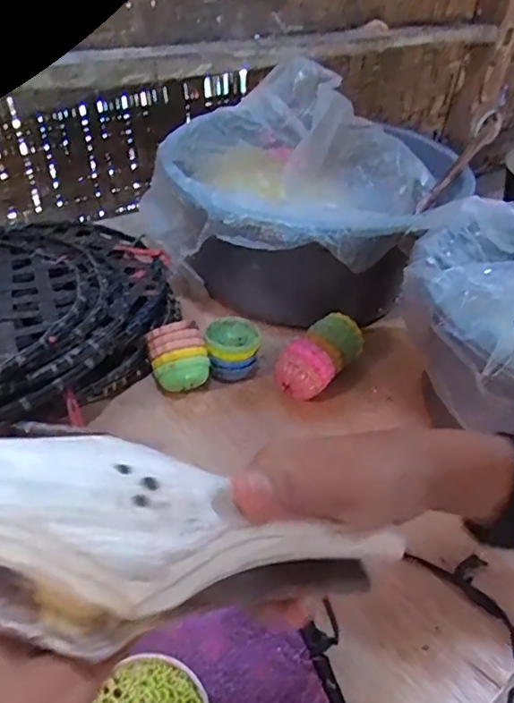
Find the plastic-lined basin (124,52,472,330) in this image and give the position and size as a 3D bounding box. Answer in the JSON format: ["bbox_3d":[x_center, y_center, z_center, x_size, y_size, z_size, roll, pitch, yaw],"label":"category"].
[{"bbox_3d":[0.060,-0.213,0.775,0.368,0.220,0.402,3,39,-2],"label":"plastic-lined basin"}]

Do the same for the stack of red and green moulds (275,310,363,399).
[{"bbox_3d":[0.073,0.009,0.636,0.066,0.060,0.122,24,43,22],"label":"stack of red and green moulds"}]

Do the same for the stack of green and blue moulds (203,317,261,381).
[{"bbox_3d":[-0.028,-0.001,0.638,0.063,0.054,0.069,3,39,-2],"label":"stack of green and blue moulds"}]

